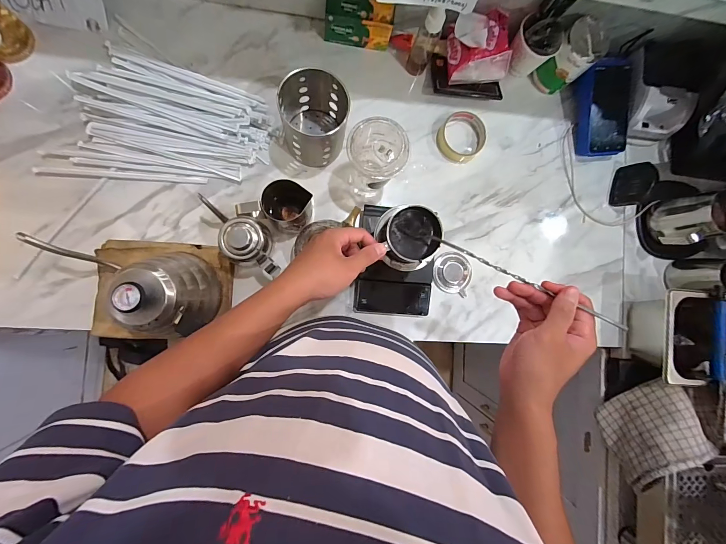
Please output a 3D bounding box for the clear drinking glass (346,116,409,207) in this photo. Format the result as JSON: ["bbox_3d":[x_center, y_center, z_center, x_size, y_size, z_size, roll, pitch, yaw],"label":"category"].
[{"bbox_3d":[0.015,-0.173,0.537,0.083,0.140,0.091,26,85,-6],"label":"clear drinking glass"}]

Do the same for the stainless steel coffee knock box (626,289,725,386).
[{"bbox_3d":[0.585,0.114,0.607,0.171,0.110,0.157,5,88,-7],"label":"stainless steel coffee knock box"}]

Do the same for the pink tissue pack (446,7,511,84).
[{"bbox_3d":[0.198,-0.381,0.570,0.093,0.057,0.092,-7,89,-8],"label":"pink tissue pack"}]

